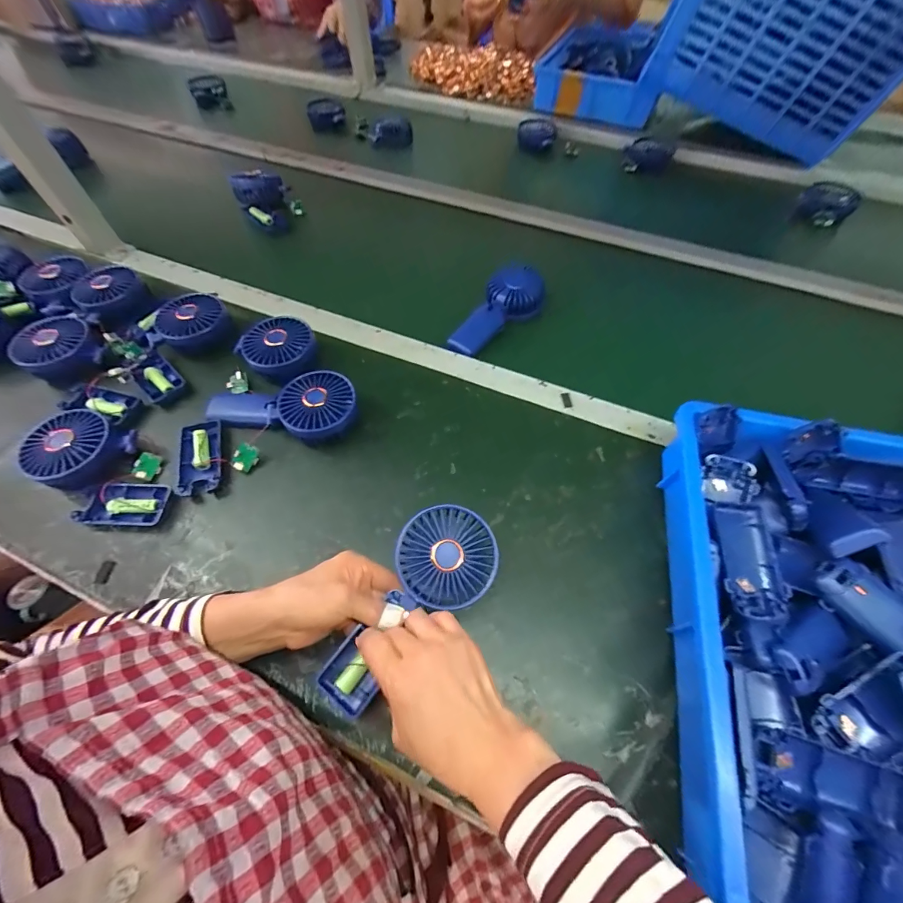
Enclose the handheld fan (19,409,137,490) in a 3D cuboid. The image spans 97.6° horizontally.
[{"bbox_3d":[-0.416,-0.003,0.437,0.083,0.040,0.086,1,59,-1],"label":"handheld fan"}]

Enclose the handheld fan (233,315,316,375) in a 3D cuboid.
[{"bbox_3d":[-0.229,-0.132,0.519,0.101,0.041,0.085,-19,62,-12],"label":"handheld fan"}]

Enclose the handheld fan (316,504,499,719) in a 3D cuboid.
[{"bbox_3d":[-0.035,0.129,0.338,0.081,0.028,0.182,37,77,21],"label":"handheld fan"}]

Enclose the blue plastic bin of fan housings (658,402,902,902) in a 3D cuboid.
[{"bbox_3d":[0.331,0.175,0.313,0.286,0.083,0.418,12,60,6],"label":"blue plastic bin of fan housings"}]

